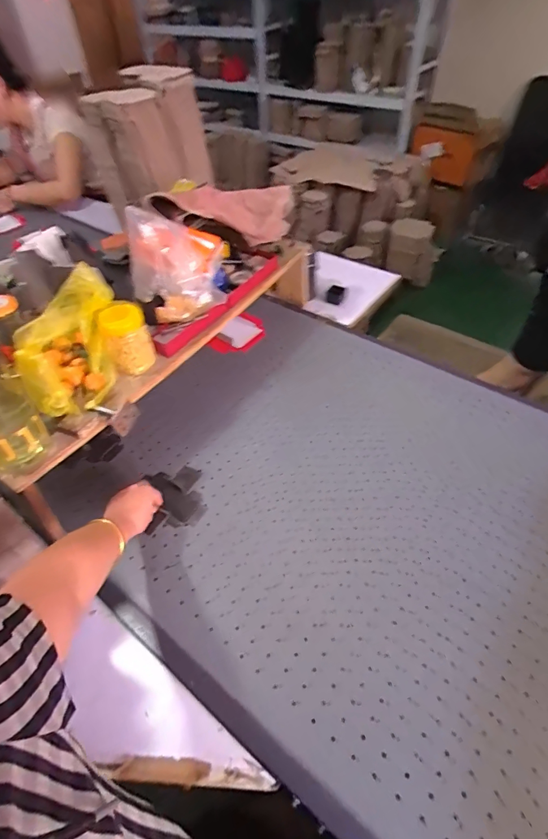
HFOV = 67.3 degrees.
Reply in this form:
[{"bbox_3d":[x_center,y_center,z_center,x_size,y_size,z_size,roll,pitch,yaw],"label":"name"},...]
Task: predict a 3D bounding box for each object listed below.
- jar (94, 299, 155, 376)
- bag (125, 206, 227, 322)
[{"bbox_3d":[-0.267,-0.147,0.748,0.079,0.110,0.068,-19,52,-12],"label":"jar"},{"bbox_3d":[-0.194,-0.321,0.818,0.188,0.172,0.170,-12,51,-6],"label":"bag"}]

